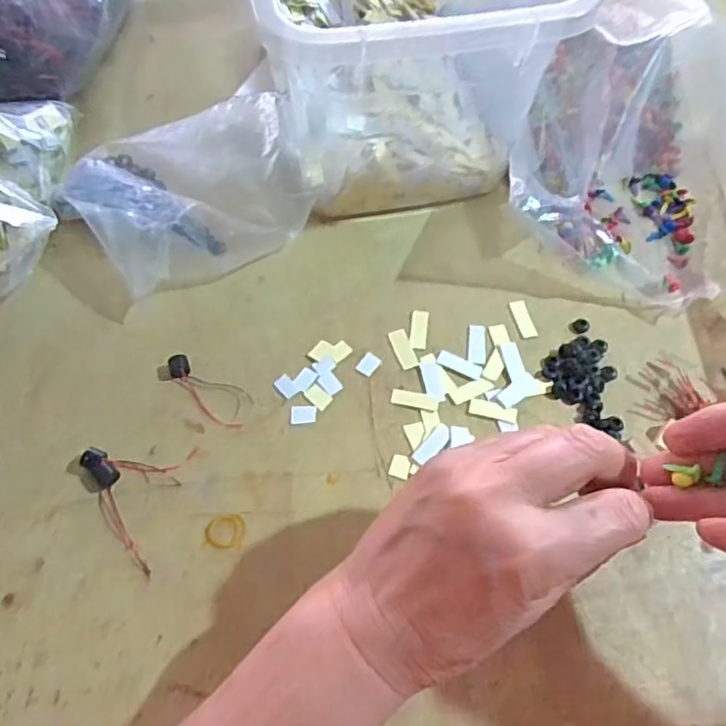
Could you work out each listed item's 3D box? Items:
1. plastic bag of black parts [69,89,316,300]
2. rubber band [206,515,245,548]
[{"bbox_3d":[-0.116,-0.118,0.406,0.144,0.056,0.123,-24,64,-15],"label":"plastic bag of black parts"},{"bbox_3d":[-0.073,0.089,0.318,0.020,0.004,0.017,-7,61,-6],"label":"rubber band"}]

